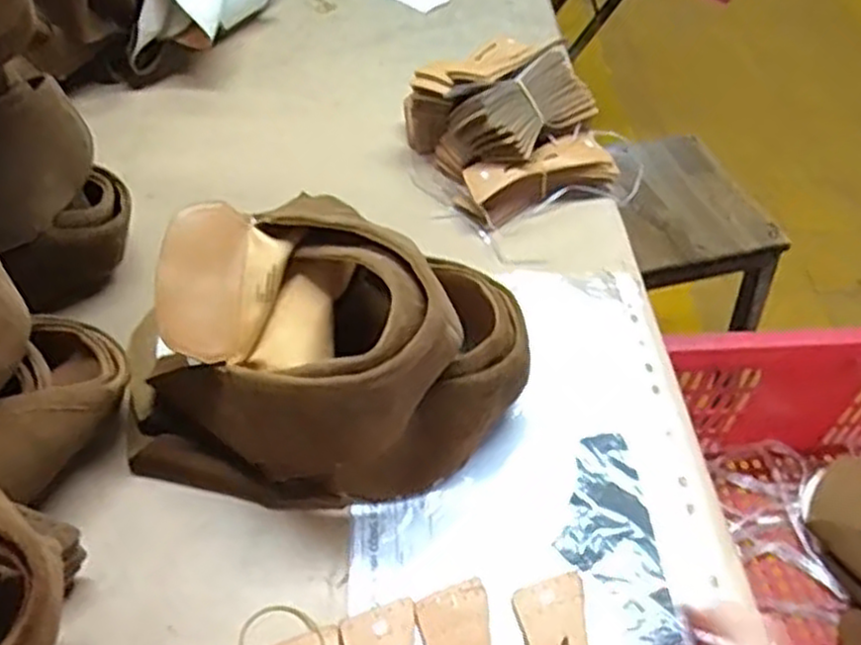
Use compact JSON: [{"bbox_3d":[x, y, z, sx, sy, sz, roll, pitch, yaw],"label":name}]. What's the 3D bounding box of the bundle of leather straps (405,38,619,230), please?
[{"bbox_3d":[0.069,-0.183,0.689,0.144,0.086,0.153,-20,52,-18],"label":"bundle of leather straps"}]

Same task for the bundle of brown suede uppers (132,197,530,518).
[{"bbox_3d":[-0.070,0.005,0.493,0.256,0.136,0.175,7,49,4],"label":"bundle of brown suede uppers"}]

